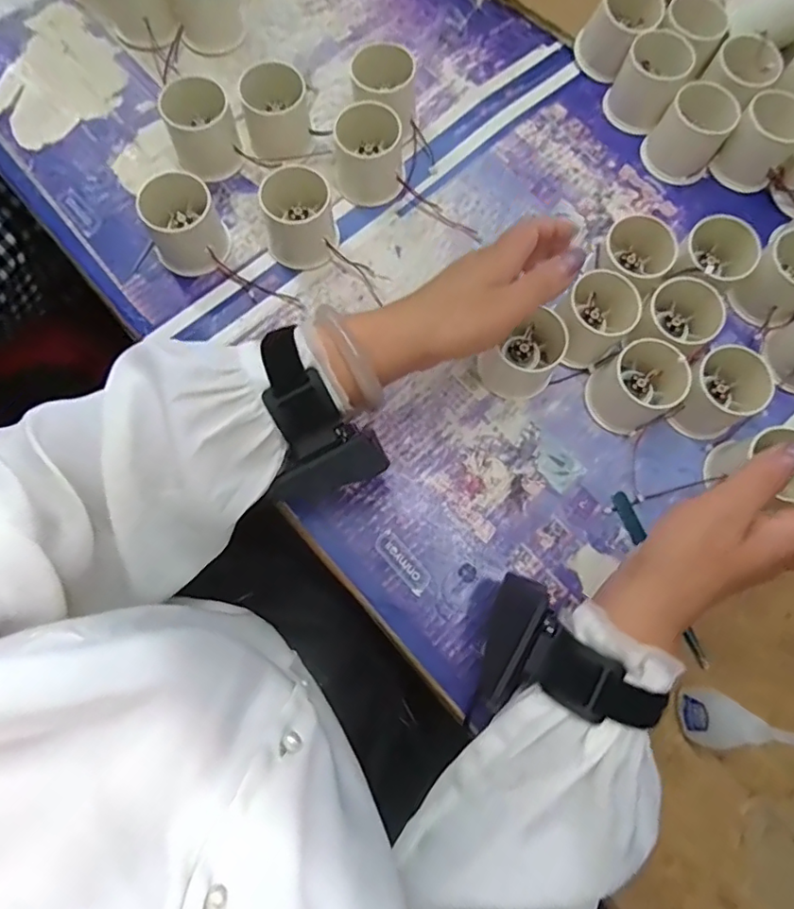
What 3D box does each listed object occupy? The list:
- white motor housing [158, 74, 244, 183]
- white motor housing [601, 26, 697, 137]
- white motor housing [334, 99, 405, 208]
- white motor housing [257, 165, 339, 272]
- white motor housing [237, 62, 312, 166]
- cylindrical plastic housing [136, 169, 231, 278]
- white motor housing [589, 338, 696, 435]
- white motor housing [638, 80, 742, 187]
[{"bbox_3d":[-0.152,-0.255,0.432,0.050,0.050,0.054,0,76,-2],"label":"white motor housing"},{"bbox_3d":[0.207,-0.307,0.454,0.051,0.047,0.053,0,76,-2],"label":"white motor housing"},{"bbox_3d":[-0.021,-0.235,0.432,0.052,0.050,0.054,0,76,-2],"label":"white motor housing"},{"bbox_3d":[-0.073,-0.179,0.416,0.051,0.051,0.051,-9,77,-4],"label":"white motor housing"},{"bbox_3d":[-0.092,-0.270,0.438,0.057,0.051,0.047,-9,77,-4],"label":"white motor housing"},{"bbox_3d":[-0.158,-0.171,0.411,0.054,0.050,0.054,0,76,-2],"label":"cylindrical plastic housing"},{"bbox_3d":[0.177,-0.052,0.394,0.063,0.051,0.054,-36,80,-10],"label":"white motor housing"},{"bbox_3d":[0.235,-0.257,0.443,0.052,0.046,0.054,35,78,6],"label":"white motor housing"}]

